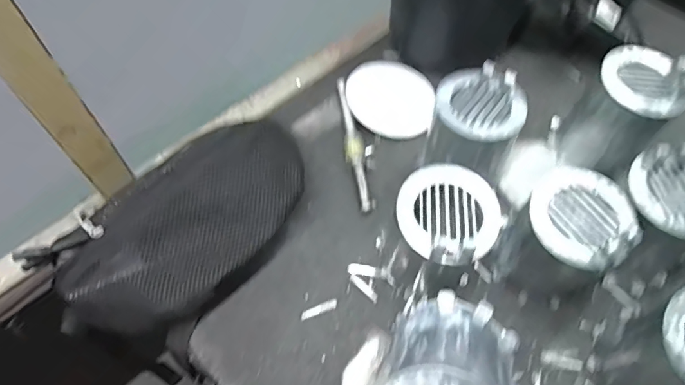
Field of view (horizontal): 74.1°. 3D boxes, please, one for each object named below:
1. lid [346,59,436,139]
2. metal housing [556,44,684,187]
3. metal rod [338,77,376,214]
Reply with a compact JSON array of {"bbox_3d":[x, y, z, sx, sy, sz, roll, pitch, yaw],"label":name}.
[{"bbox_3d":[0.064,-0.127,0.588,0.111,0.017,0.125,9,60,6],"label":"lid"},{"bbox_3d":[0.307,-0.085,0.506,0.088,0.117,0.100,32,64,18],"label":"metal housing"},{"bbox_3d":[0.011,-0.062,0.541,0.019,0.016,0.189,-9,59,-5],"label":"metal rod"}]

